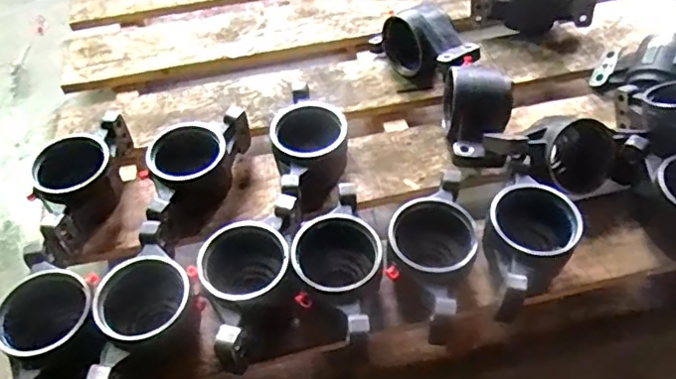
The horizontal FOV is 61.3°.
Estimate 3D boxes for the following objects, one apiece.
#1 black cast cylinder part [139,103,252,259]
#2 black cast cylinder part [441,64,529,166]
[{"bbox_3d":[-0.224,-0.005,0.866,0.119,0.109,0.264,7,52,8],"label":"black cast cylinder part"},{"bbox_3d":[0.225,-0.108,0.915,0.113,0.129,0.202,0,51,2],"label":"black cast cylinder part"}]

